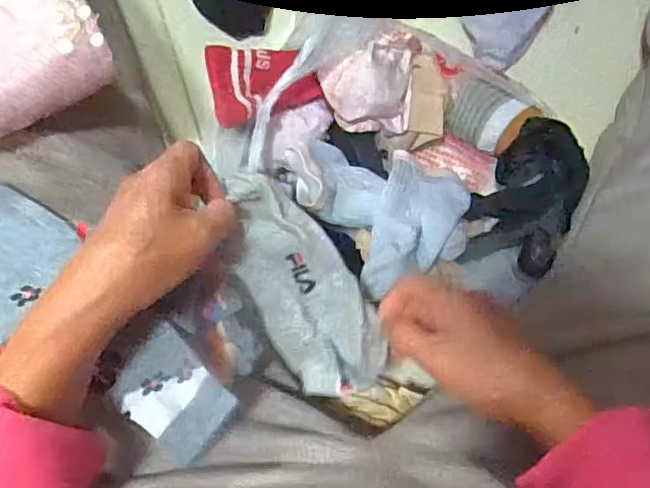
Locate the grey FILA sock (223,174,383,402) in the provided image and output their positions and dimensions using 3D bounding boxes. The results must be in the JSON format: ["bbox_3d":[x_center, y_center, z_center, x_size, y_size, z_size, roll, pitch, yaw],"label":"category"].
[{"bbox_3d":[-0.016,0.028,0.428,0.068,0.013,0.165,-28,94,-7],"label":"grey FILA sock"}]

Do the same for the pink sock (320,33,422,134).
[{"bbox_3d":[0.041,-0.138,0.522,0.083,0.032,0.075,-2,84,-5],"label":"pink sock"}]

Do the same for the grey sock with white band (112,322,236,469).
[{"bbox_3d":[-0.090,0.088,0.370,0.071,0.012,0.051,40,77,10],"label":"grey sock with white band"}]

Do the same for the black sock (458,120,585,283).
[{"bbox_3d":[0.174,-0.040,0.535,0.068,0.063,0.124,21,83,-2],"label":"black sock"}]

